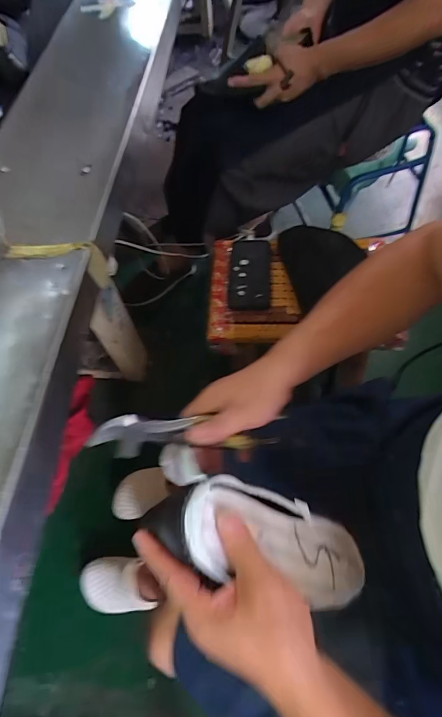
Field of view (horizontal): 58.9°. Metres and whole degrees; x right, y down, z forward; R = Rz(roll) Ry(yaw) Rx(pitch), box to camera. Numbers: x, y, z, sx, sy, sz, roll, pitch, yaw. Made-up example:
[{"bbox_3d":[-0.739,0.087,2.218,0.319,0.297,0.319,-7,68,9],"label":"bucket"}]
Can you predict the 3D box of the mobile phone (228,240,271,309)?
[{"bbox_3d":[0.059,-0.173,0.785,0.080,0.016,0.172,3,63,4],"label":"mobile phone"}]

